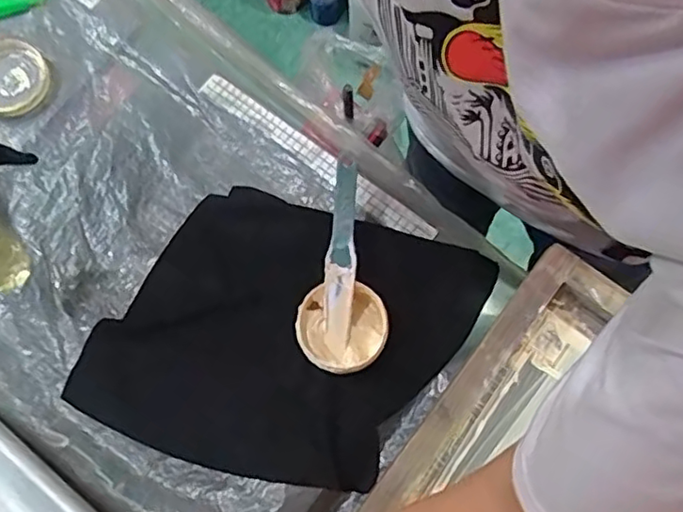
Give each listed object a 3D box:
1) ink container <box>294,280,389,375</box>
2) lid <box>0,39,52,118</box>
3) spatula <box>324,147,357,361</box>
[{"bbox_3d":[0.001,0.076,0.616,0.086,0.063,0.082,0,75,1],"label":"ink container"},{"bbox_3d":[-0.392,-0.210,0.718,0.091,0.013,0.091,0,75,1],"label":"lid"},{"bbox_3d":[-0.001,0.000,0.590,0.026,0.008,0.188,4,97,2],"label":"spatula"}]

